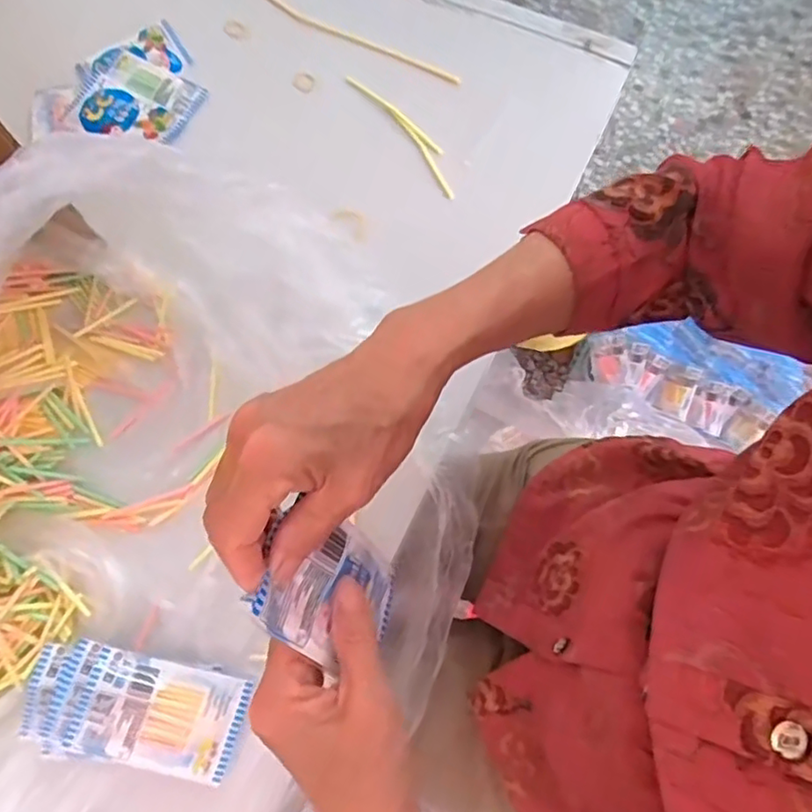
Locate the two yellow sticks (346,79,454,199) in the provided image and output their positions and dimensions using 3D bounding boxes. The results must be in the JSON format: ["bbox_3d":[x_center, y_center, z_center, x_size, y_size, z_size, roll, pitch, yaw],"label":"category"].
[{"bbox_3d":[0.000,-0.265,0.577,0.025,0.007,0.169,-33,74,-10],"label":"two yellow sticks"}]

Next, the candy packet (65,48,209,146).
[{"bbox_3d":[-0.265,-0.296,0.587,0.108,0.009,0.095,25,74,9],"label":"candy packet"}]

